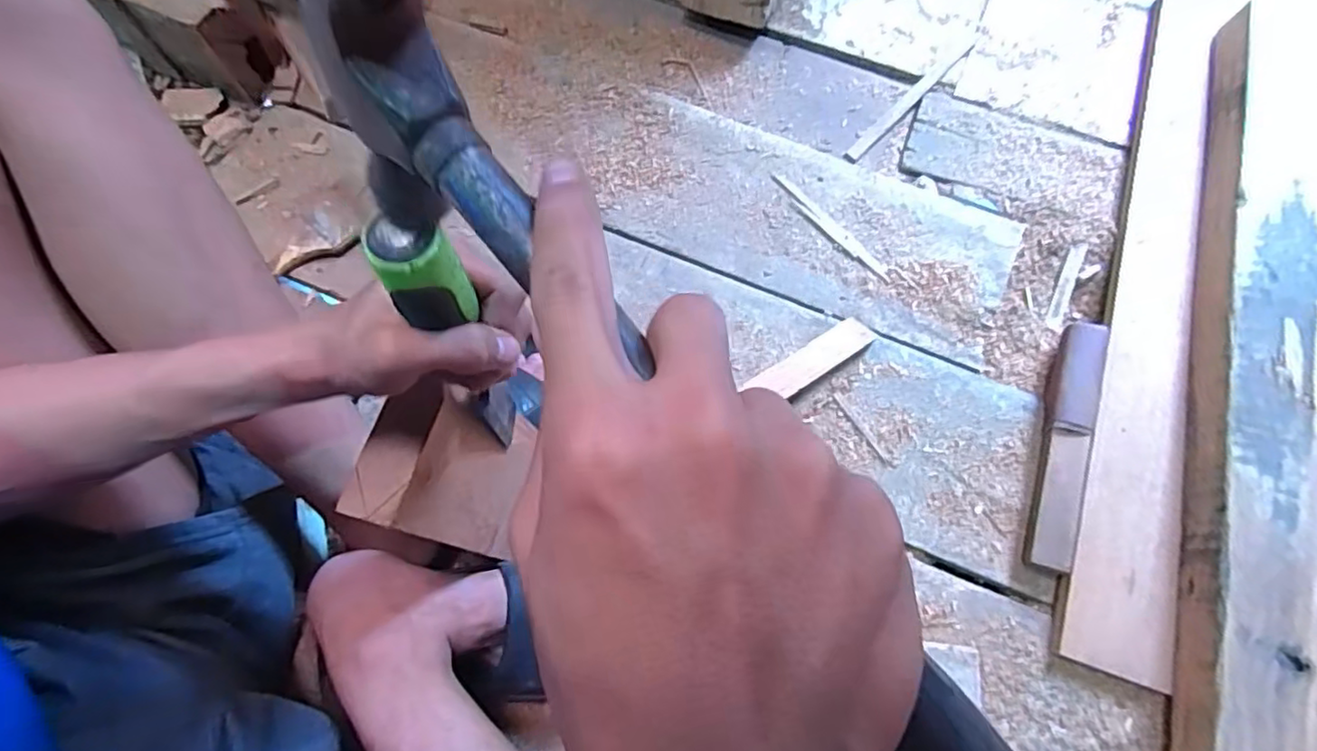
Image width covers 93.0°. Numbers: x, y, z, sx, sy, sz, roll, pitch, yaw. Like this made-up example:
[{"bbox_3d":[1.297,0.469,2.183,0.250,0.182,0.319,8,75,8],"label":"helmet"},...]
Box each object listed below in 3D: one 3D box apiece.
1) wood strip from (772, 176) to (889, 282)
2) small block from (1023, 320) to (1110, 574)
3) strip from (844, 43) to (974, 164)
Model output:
[{"bbox_3d":[0.181,-0.157,0.660,0.016,0.004,0.162,-38,75,-13],"label":"wood strip"},{"bbox_3d":[0.370,0.061,0.572,0.041,0.035,0.232,18,75,8],"label":"small block"},{"bbox_3d":[0.281,-0.310,0.705,0.020,0.004,0.201,44,83,12],"label":"strip"}]

